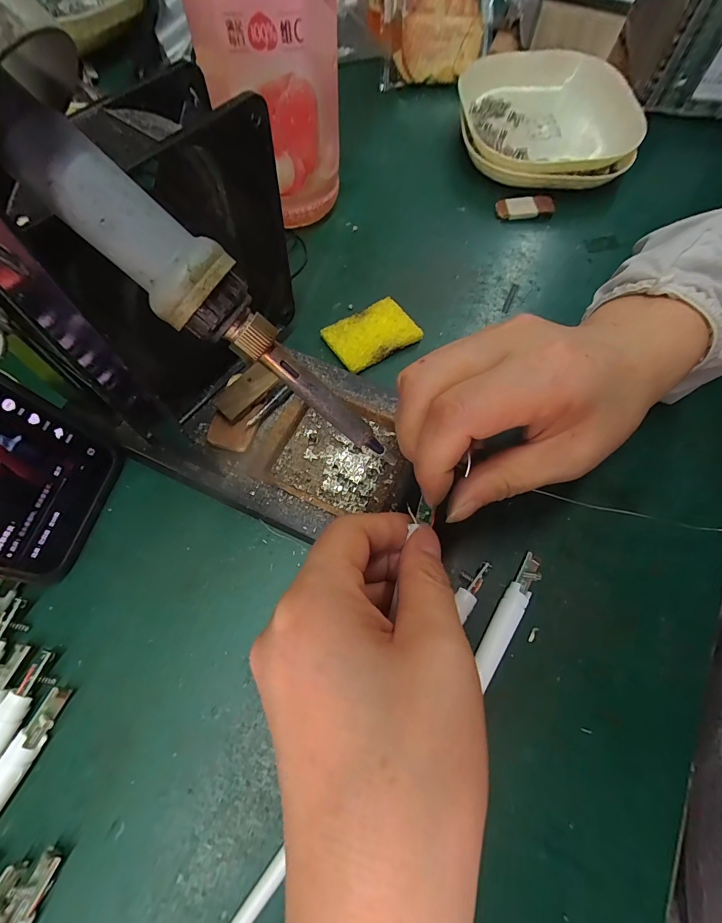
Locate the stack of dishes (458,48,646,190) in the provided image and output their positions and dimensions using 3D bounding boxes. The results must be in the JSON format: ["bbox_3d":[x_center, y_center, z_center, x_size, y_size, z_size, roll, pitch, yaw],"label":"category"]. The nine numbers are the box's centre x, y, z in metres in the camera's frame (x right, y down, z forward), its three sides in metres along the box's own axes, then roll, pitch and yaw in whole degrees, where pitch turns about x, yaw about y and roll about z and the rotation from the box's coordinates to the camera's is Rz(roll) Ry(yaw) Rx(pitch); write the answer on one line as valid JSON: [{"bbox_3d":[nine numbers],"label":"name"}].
[{"bbox_3d":[0.156,-0.290,0.346,0.145,0.033,0.148,3,67,-2],"label":"stack of dishes"}]

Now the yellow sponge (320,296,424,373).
[{"bbox_3d":[0.008,-0.084,0.268,0.056,0.008,0.038,-30,72,-14],"label":"yellow sponge"}]

